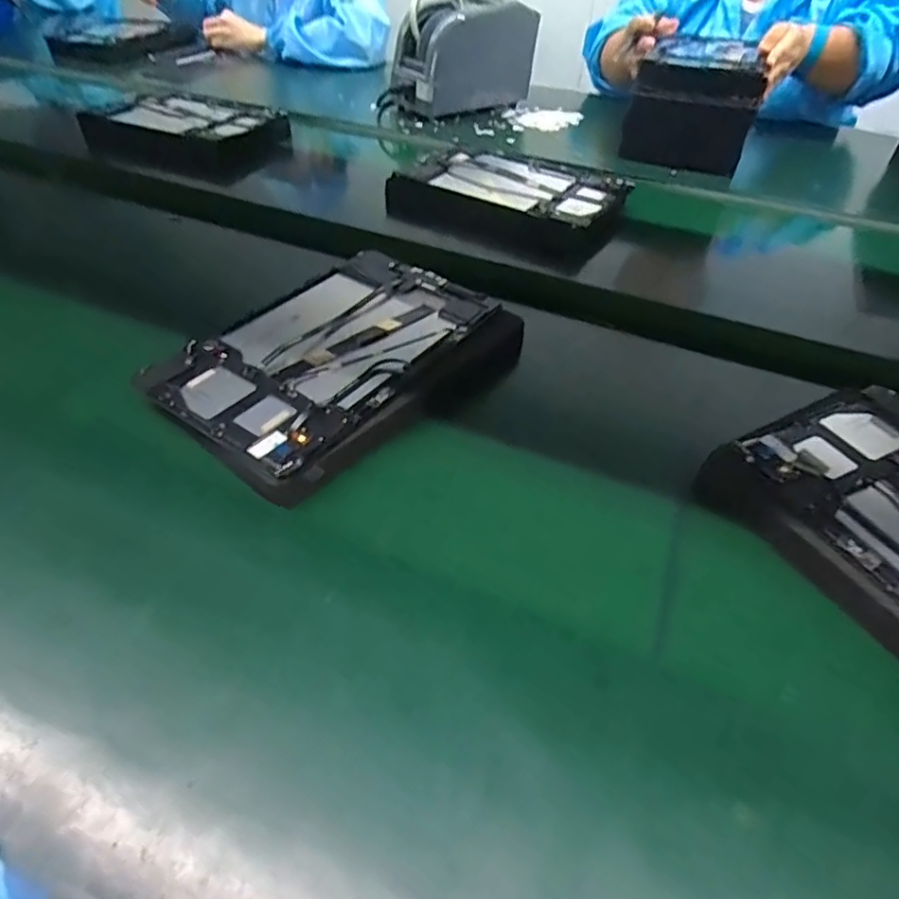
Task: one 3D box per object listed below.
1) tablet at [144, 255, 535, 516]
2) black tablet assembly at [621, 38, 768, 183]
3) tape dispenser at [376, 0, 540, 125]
[{"bbox_3d":[-0.078,-0.068,0.438,0.178,0.028,0.250,29,51,24],"label":"tablet"},{"bbox_3d":[0.340,-0.491,0.822,0.163,0.125,0.188,12,46,10],"label":"black tablet assembly"},{"bbox_3d":[0.016,-0.631,0.907,0.227,0.145,0.105,-21,49,-21],"label":"tape dispenser"}]

